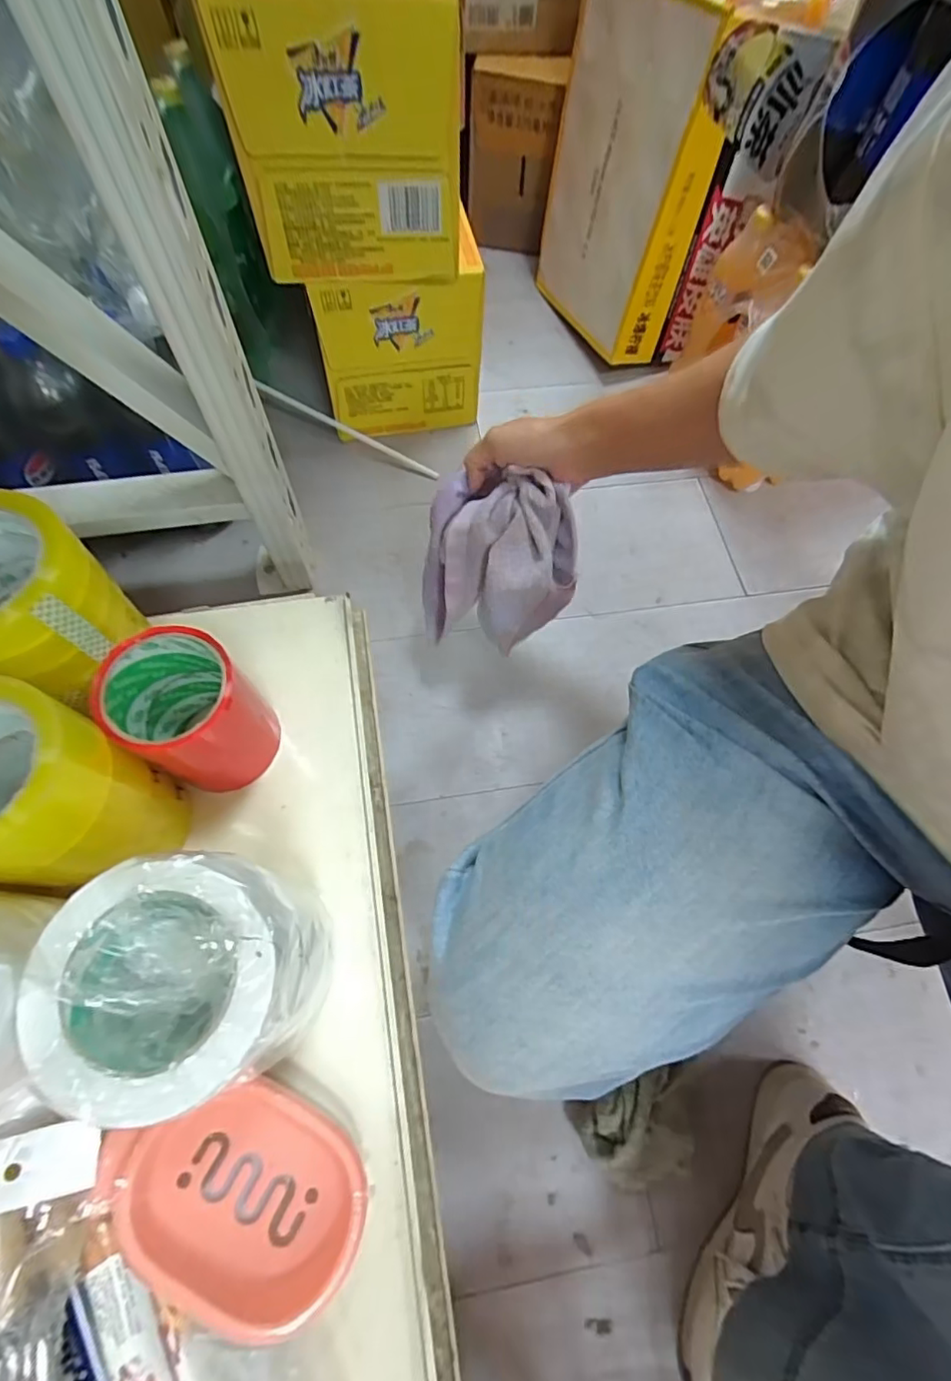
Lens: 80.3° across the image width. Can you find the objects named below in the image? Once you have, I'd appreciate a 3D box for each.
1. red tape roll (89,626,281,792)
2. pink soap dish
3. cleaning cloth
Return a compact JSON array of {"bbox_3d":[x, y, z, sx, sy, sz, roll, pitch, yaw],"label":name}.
[{"bbox_3d":[-0.207,0.018,0.423,0.084,0.132,0.081,1,67,-2],"label":"red tape roll"},{"bbox_3d":[-0.144,0.303,0.340,0.149,0.026,0.107,34,57,-1],"label":"pink soap dish"},{"bbox_3d":[0.021,-0.119,0.533,0.138,0.147,0.110,9,67,1],"label":"cleaning cloth"}]

